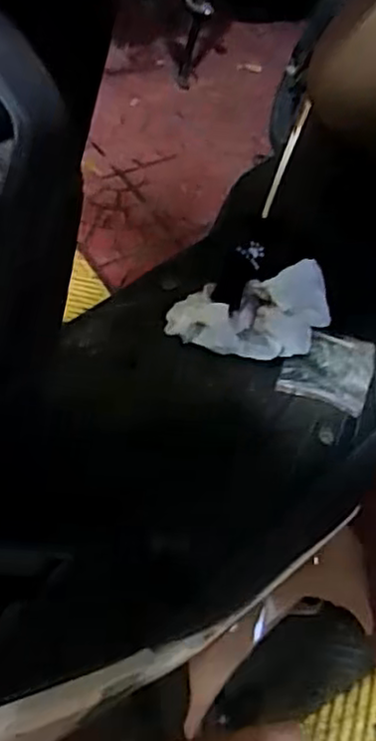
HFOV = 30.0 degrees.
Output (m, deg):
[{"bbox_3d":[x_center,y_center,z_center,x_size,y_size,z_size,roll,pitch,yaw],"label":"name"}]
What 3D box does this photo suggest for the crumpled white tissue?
[{"bbox_3d":[0.067,-0.068,0.795,0.180,0.089,0.096,9,57,7],"label":"crumpled white tissue"}]

